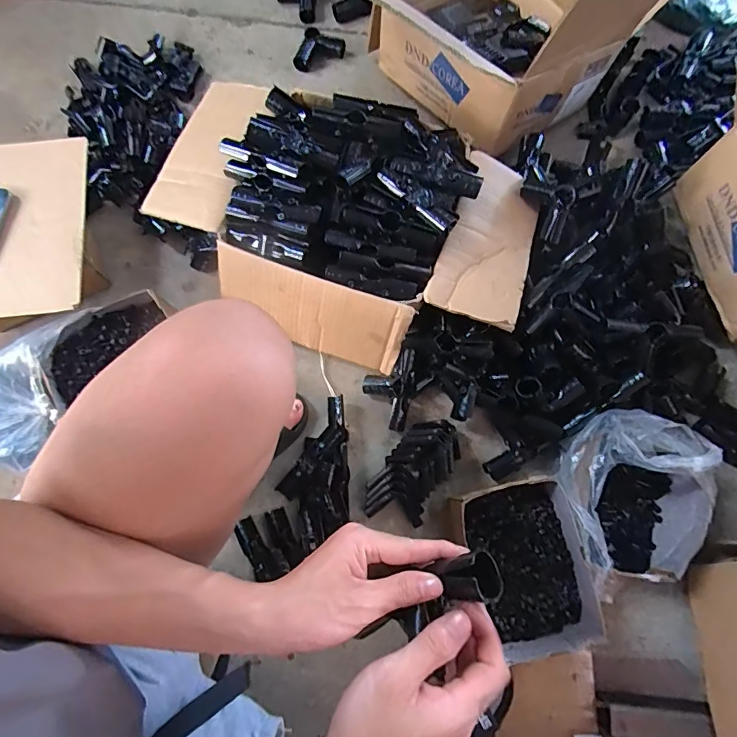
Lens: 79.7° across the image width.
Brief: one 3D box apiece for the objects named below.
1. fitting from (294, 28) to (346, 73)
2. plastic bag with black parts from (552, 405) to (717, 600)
[{"bbox_3d":[-0.101,-0.632,0.873,0.110,0.042,0.064,-26,77,-7],"label":"fitting"},{"bbox_3d":[0.367,0.178,0.617,0.196,0.137,0.225,-5,76,-2],"label":"plastic bag with black parts"}]

